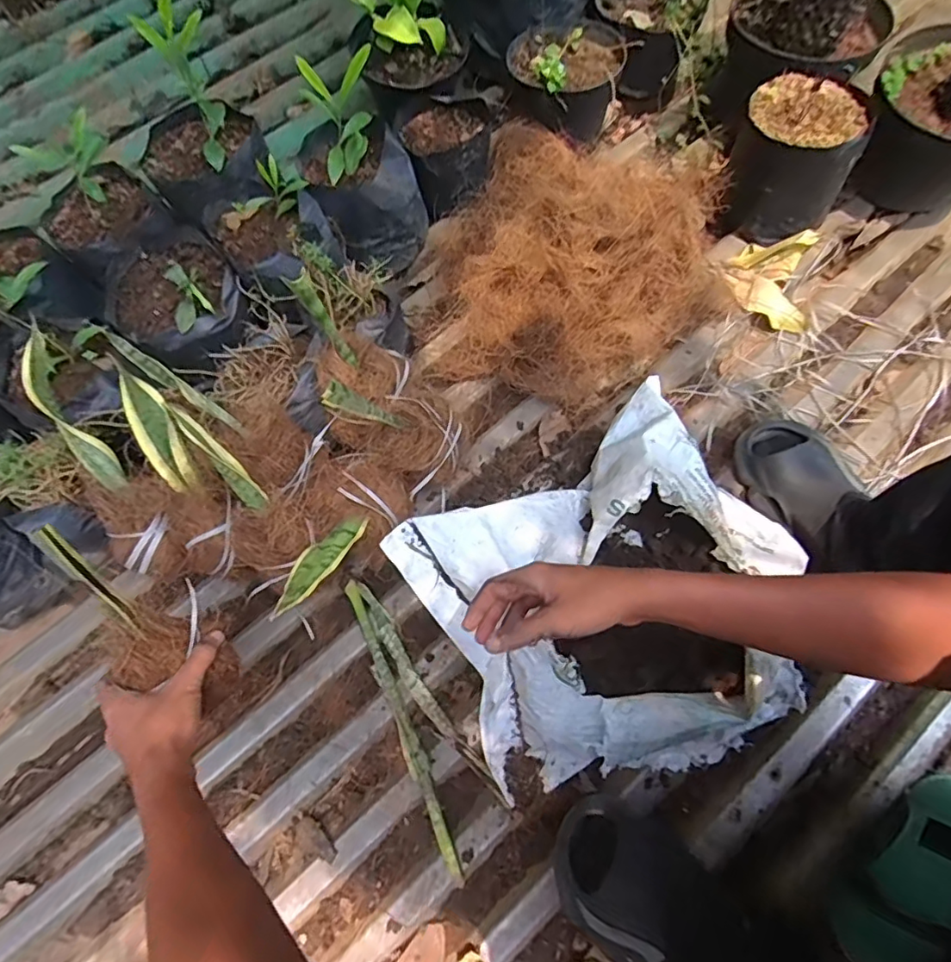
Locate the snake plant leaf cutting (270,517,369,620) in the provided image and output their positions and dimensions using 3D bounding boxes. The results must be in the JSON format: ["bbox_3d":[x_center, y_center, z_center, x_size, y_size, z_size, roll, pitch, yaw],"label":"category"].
[{"bbox_3d":[-0.159,0.082,0.554,0.042,0.017,0.159,18,30,7],"label":"snake plant leaf cutting"}]

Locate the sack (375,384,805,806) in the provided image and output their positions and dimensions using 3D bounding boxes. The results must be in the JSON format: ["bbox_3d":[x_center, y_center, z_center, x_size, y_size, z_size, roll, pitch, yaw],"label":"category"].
[{"bbox_3d":[0.162,0.124,0.604,0.411,0.127,0.377,-26,74,-10],"label":"sack"}]

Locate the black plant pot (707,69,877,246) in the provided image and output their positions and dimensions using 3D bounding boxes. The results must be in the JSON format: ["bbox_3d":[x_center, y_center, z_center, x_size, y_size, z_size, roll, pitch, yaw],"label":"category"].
[{"bbox_3d":[0.435,-0.439,0.783,0.161,0.154,0.128,16,71,4],"label":"black plant pot"}]

